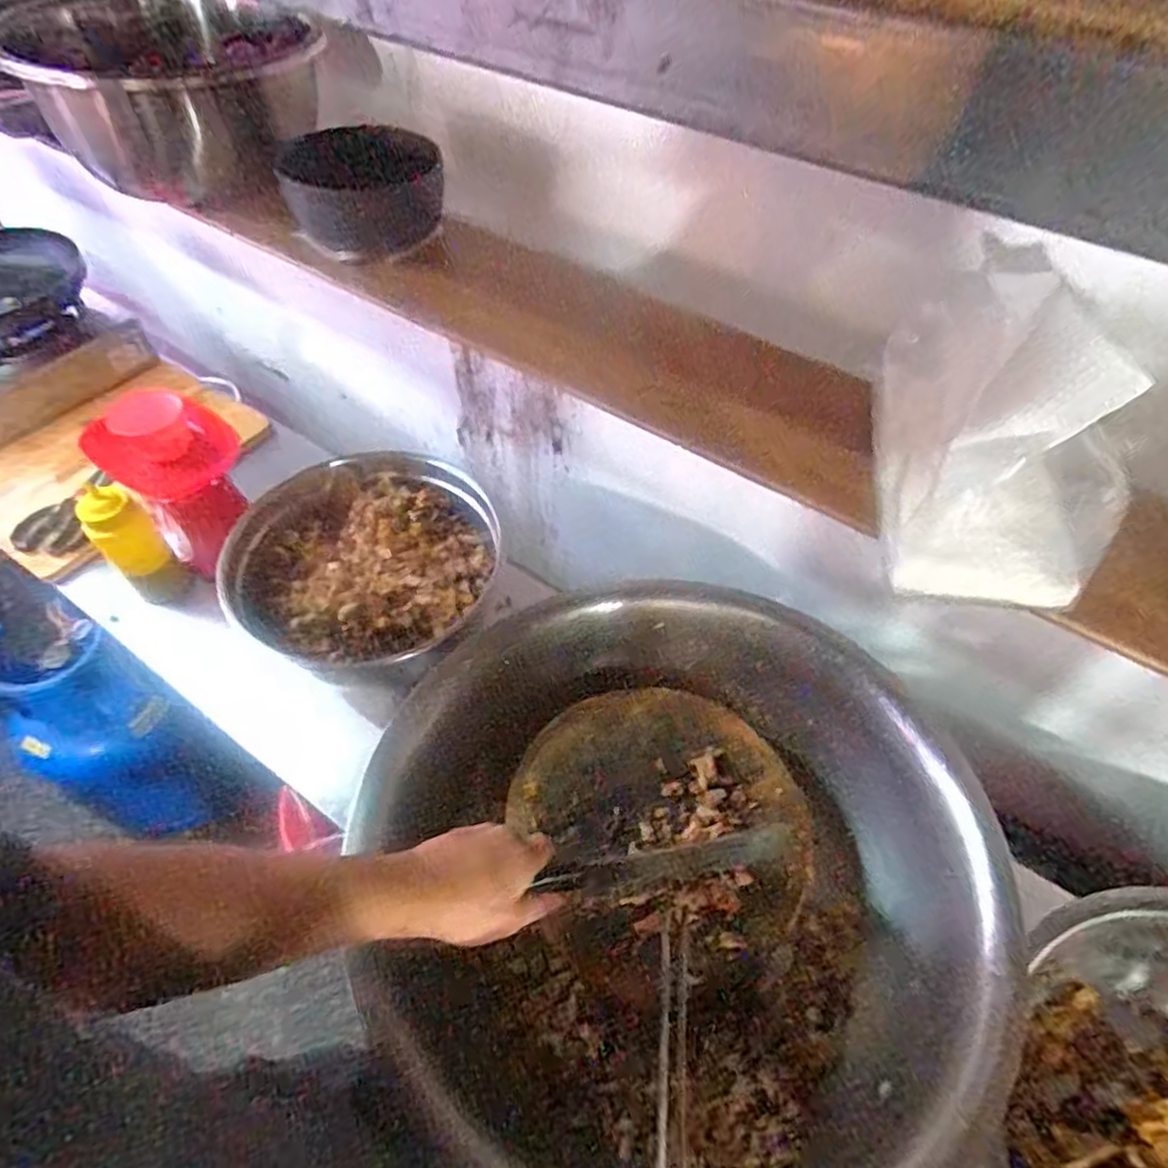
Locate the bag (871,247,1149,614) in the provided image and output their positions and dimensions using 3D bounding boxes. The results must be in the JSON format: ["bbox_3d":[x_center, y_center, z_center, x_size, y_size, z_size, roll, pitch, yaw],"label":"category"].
[{"bbox_3d":[0.243,-0.113,0.419,0.107,0.140,0.200,7,53,2],"label":"bag"}]

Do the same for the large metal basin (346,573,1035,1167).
[{"bbox_3d":[0.087,0.259,0.656,0.519,0.154,0.532,1,53,-2],"label":"large metal basin"}]

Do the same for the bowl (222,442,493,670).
[{"bbox_3d":[-0.270,-0.038,0.838,0.297,0.085,0.287,1,53,-2],"label":"bowl"}]

